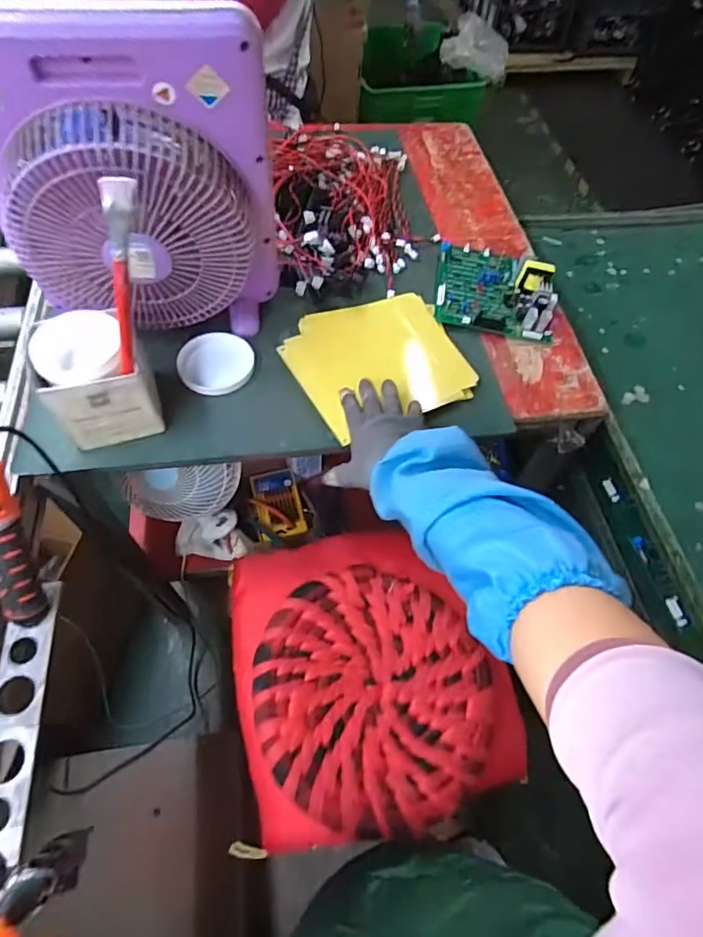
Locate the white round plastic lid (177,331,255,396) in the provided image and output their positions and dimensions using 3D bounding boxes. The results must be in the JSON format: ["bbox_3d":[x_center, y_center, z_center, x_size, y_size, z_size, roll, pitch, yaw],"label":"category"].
[{"bbox_3d":[-0.185,-0.147,0.702,0.096,0.010,0.109,-23,62,-18],"label":"white round plastic lid"}]

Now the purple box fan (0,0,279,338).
[{"bbox_3d":[-0.247,-0.293,0.583,0.312,0.324,0.118,-4,60,-5],"label":"purple box fan"}]

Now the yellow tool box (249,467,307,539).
[{"bbox_3d":[-0.144,0.064,1.010,0.083,0.021,0.149,-15,61,-11],"label":"yellow tool box"}]

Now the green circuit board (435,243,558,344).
[{"bbox_3d":[0.219,-0.284,0.787,0.171,0.053,0.172,6,57,0],"label":"green circuit board"}]

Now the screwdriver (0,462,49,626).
[{"bbox_3d":[-0.362,0.082,0.535,0.048,0.195,0.038,-1,28,-5],"label":"screwdriver"}]

